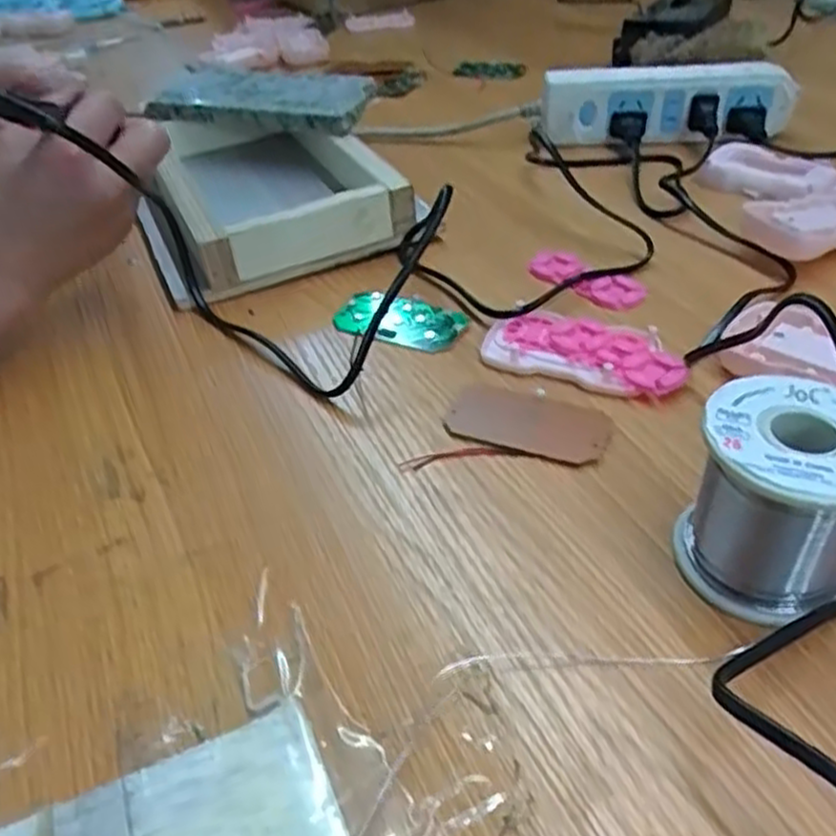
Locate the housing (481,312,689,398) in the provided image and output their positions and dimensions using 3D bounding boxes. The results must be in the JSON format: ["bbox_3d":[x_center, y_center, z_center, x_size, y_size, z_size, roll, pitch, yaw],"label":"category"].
[{"bbox_3d":[0.085,-0.036,0.392,0.101,0.009,0.049,12,43,19],"label":"housing"}]

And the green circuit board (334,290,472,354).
[{"bbox_3d":[-0.012,-0.056,0.432,0.072,0.011,0.043,11,42,18],"label":"green circuit board"}]

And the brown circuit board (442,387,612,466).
[{"bbox_3d":[0.051,0.002,0.358,0.076,0.005,0.039,15,44,23],"label":"brown circuit board"}]

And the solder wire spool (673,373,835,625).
[{"bbox_3d":[0.130,0.028,0.271,0.059,0.063,0.059,18,45,26],"label":"solder wire spool"}]

